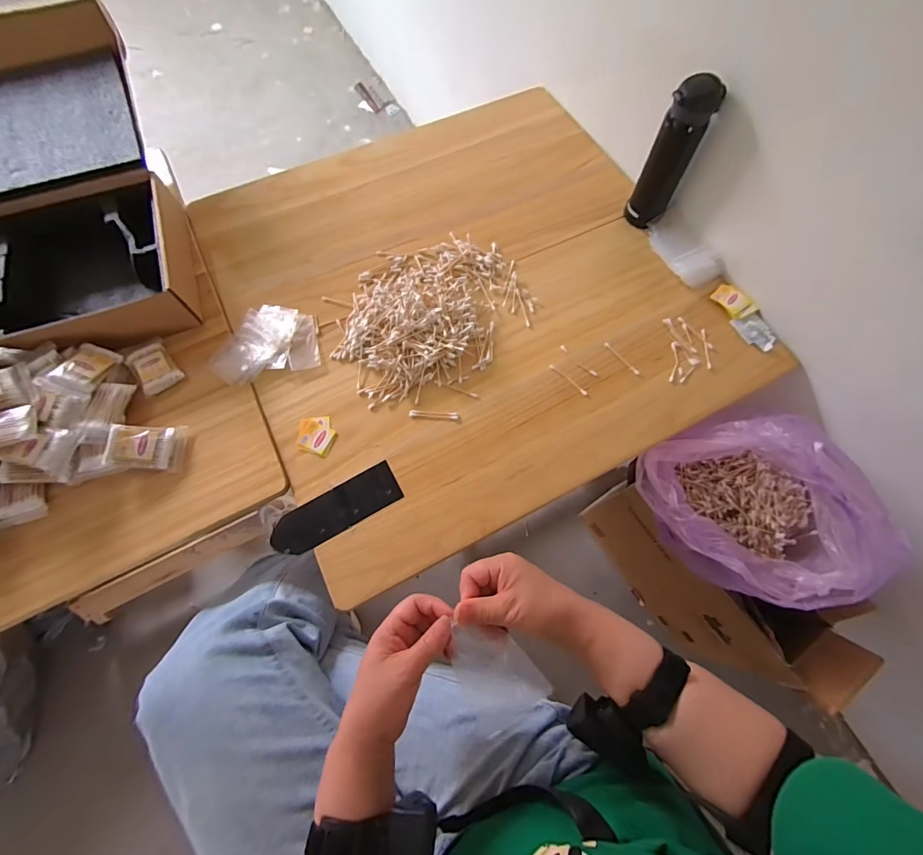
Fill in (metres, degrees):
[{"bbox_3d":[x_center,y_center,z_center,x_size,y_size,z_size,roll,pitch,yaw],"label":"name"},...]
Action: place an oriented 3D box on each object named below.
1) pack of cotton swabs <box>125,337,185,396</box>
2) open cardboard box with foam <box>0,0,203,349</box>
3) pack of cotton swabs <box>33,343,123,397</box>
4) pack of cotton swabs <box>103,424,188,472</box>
[{"bbox_3d":[-0.465,-0.095,0.615,0.054,0.014,0.089,-36,74,-14],"label":"pack of cotton swabs"},{"bbox_3d":[-0.708,-0.397,0.669,0.394,0.150,0.619,-19,70,-8],"label":"open cardboard box with foam"},{"bbox_3d":[-0.537,-0.084,0.579,0.060,0.012,0.092,22,46,-16],"label":"pack of cotton swabs"},{"bbox_3d":[-0.433,0.027,0.562,0.090,0.018,0.060,9,72,-26],"label":"pack of cotton swabs"}]

